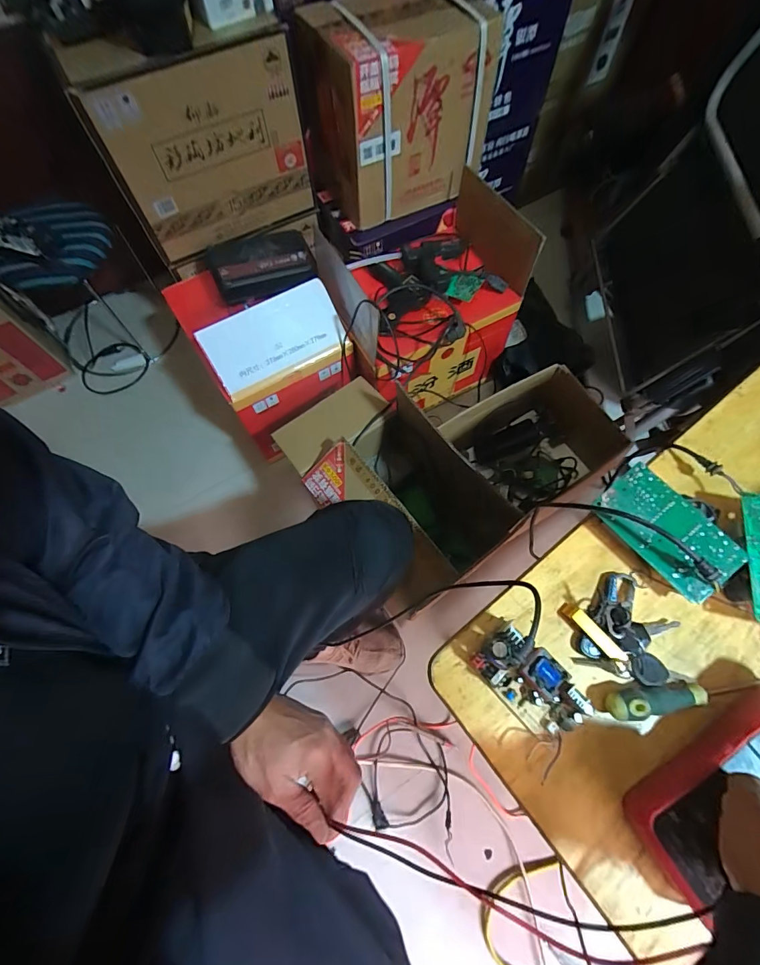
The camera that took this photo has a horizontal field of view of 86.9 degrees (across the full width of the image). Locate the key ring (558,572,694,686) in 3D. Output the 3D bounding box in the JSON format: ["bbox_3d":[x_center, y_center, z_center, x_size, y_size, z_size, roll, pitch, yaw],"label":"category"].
[{"bbox_3d":[0.226,0.136,0.371,0.094,0.024,0.098,-1,68,2],"label":"key ring"}]

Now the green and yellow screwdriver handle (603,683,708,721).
[{"bbox_3d":[0.239,0.189,0.346,0.085,0.023,0.023,-5,68,0],"label":"green and yellow screwdriver handle"}]

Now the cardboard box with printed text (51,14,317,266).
[{"bbox_3d":[-0.326,-0.644,0.783,0.362,0.299,0.135,-16,68,-4],"label":"cardboard box with printed text"}]

